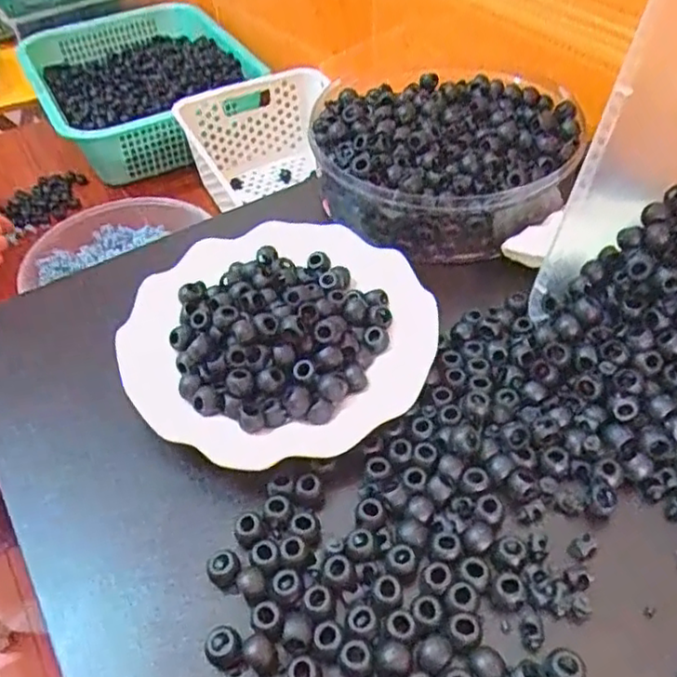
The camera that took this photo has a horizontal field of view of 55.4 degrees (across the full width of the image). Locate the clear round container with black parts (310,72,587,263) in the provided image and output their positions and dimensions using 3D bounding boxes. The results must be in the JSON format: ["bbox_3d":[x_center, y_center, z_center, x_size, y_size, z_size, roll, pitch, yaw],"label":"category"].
[{"bbox_3d":[0.078,-0.141,0.480,0.187,0.060,0.176,8,49,12],"label":"clear round container with black parts"}]

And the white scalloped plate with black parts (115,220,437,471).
[{"bbox_3d":[-0.037,-0.012,0.393,0.186,0.031,0.190,-2,47,2],"label":"white scalloped plate with black parts"}]

